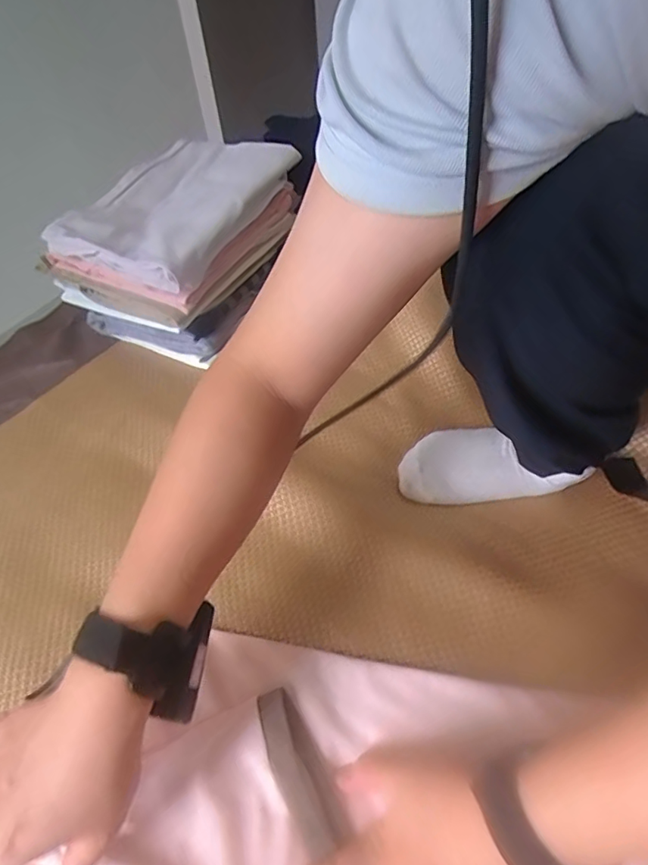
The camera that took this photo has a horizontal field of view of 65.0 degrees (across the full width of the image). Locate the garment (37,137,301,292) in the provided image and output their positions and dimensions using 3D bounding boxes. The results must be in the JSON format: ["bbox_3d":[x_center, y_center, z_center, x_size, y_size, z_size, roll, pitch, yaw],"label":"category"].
[{"bbox_3d":[-0.163,-0.266,0.588,0.172,0.046,0.255,19,53,21],"label":"garment"}]

